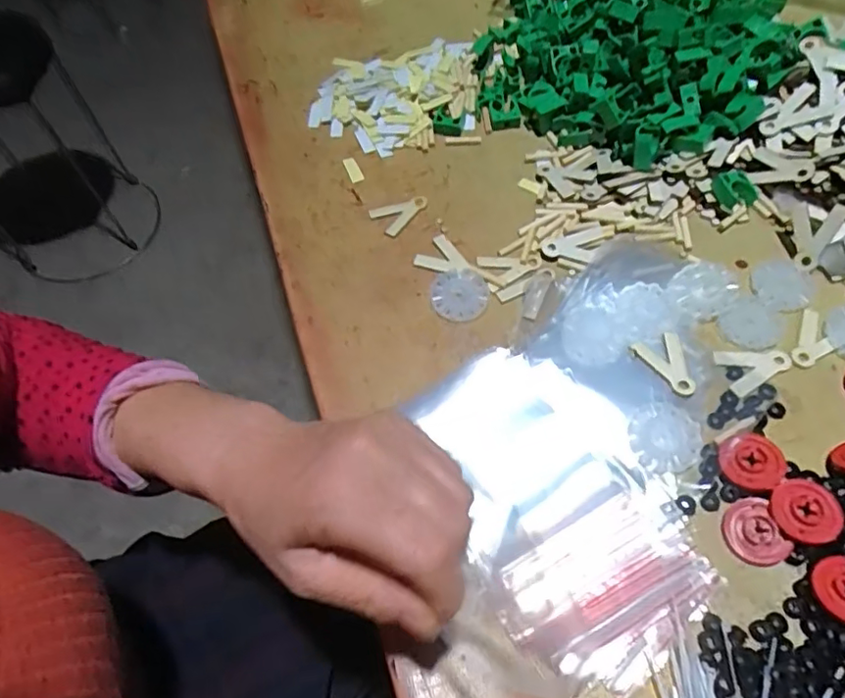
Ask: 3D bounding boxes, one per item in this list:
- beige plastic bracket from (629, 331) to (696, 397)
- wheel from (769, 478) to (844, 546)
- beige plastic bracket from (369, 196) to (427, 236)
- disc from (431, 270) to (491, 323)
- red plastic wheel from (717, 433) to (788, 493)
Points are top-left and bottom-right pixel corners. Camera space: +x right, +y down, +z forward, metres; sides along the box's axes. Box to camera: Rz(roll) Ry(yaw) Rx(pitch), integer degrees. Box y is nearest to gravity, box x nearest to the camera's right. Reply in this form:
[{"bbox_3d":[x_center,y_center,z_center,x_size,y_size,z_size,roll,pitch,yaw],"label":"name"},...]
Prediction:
[{"bbox_3d":[0.153,0.010,0.355,0.031,0.004,0.043,-20,60,-8],"label":"beige plastic bracket"},{"bbox_3d":[0.198,0.085,0.299,0.032,0.008,0.032,-8,61,15],"label":"wheel"},{"bbox_3d":[-0.018,-0.106,0.440,0.044,0.004,0.031,-41,65,-19],"label":"beige plastic bracket"},{"bbox_3d":[0.025,-0.037,0.391,0.038,0.007,0.036,-1,59,2],"label":"disc"},{"bbox_3d":[0.181,0.062,0.317,0.031,0.004,0.032,-13,57,20],"label":"red plastic wheel"}]

